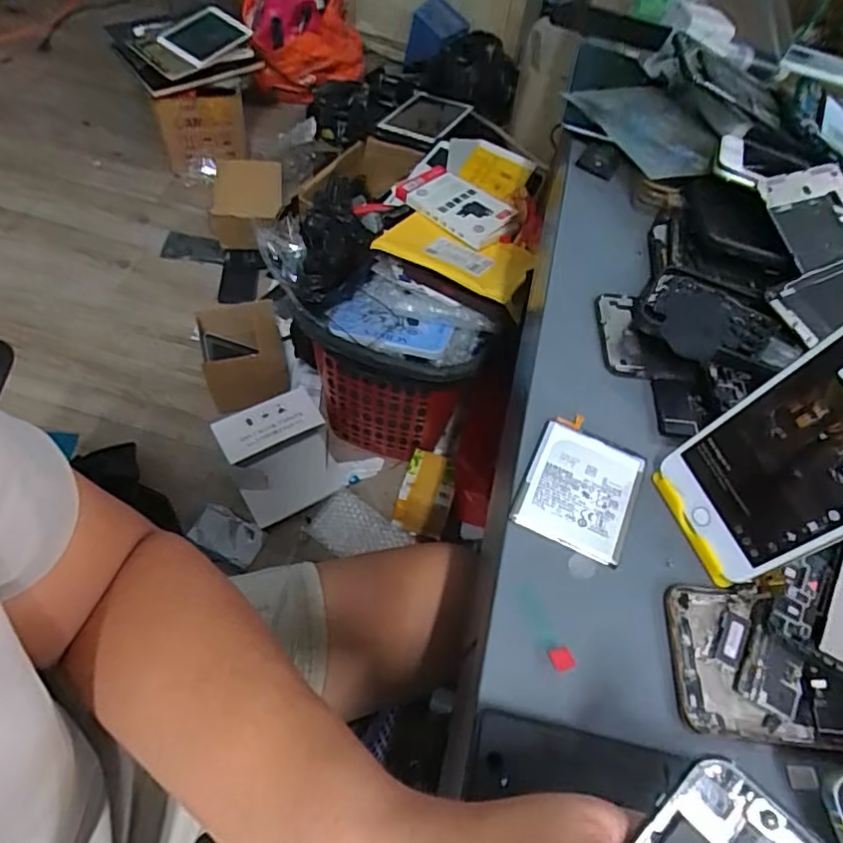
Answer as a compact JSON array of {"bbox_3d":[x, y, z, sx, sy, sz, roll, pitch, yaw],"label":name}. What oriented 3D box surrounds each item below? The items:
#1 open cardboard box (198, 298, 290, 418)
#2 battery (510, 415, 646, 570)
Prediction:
[{"bbox_3d":[-0.349,-0.131,1.143,0.150,0.126,0.193,-10,60,-14],"label":"open cardboard box"},{"bbox_3d":[0.090,0.037,0.329,0.060,0.007,0.073,24,58,8],"label":"battery"}]

